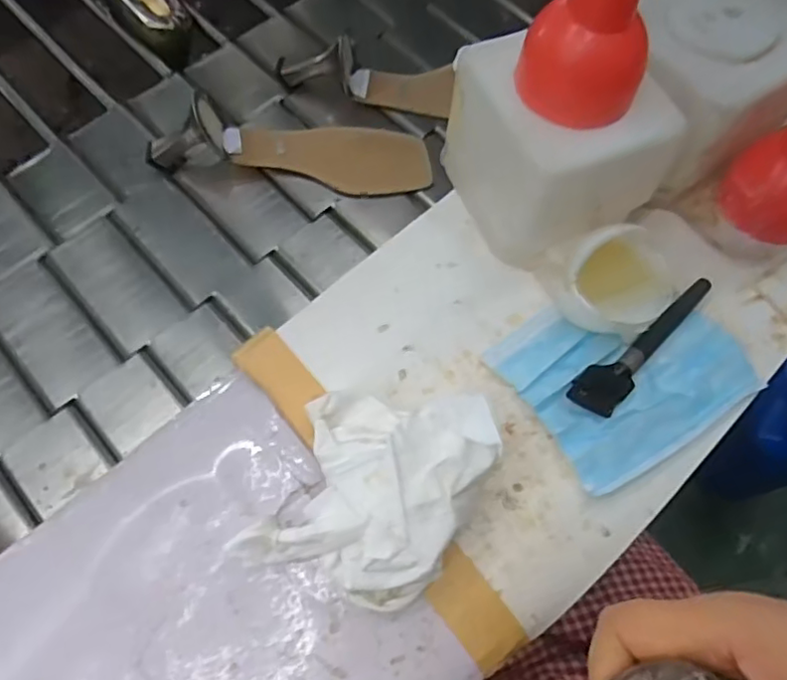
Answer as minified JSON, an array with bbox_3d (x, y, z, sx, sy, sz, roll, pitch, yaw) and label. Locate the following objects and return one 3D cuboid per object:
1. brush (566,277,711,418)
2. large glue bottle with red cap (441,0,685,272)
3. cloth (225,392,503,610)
[{"bbox_3d":[0.170,0.000,0.423,0.030,0.013,0.136,41,71,16],"label":"brush"},{"bbox_3d":[0.109,-0.155,0.374,0.108,0.220,0.121,-21,68,-9],"label":"large glue bottle with red cap"},{"bbox_3d":[-0.011,0.083,0.362,0.113,0.057,0.130,21,68,9],"label":"cloth"}]

